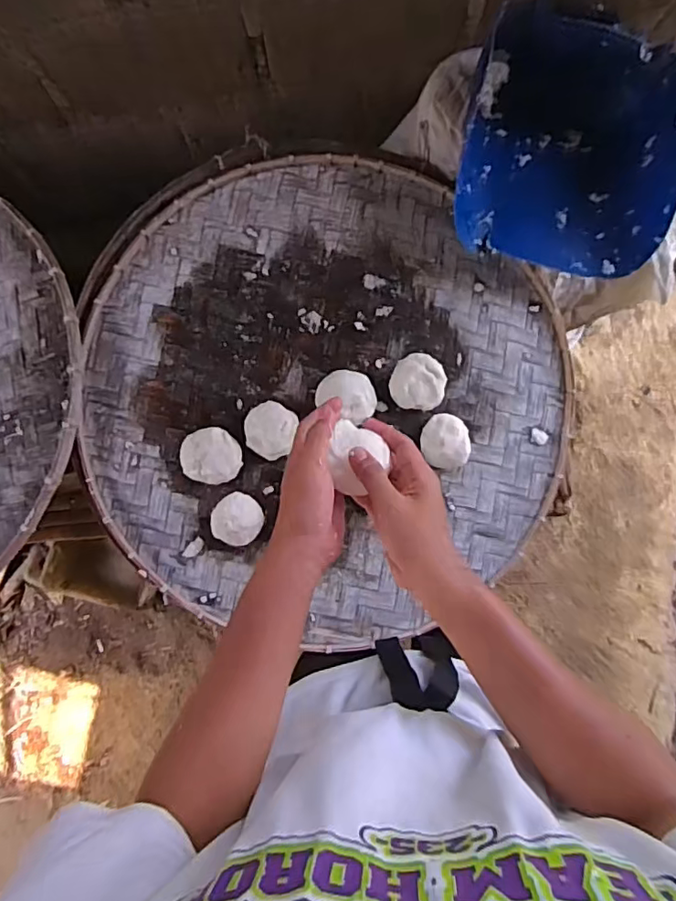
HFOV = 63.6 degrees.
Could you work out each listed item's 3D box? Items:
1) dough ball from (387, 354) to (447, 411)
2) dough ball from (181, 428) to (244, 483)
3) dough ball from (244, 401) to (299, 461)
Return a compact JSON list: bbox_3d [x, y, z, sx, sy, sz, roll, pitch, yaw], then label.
[{"bbox_3d":[0.115,-0.096,0.780,0.077,0.044,0.074,0,85,1],"label":"dough ball"},{"bbox_3d":[-0.182,0.009,0.786,0.084,0.037,0.077,0,85,1],"label":"dough ball"},{"bbox_3d":[-0.098,-0.029,0.790,0.070,0.031,0.076,0,85,1],"label":"dough ball"}]

